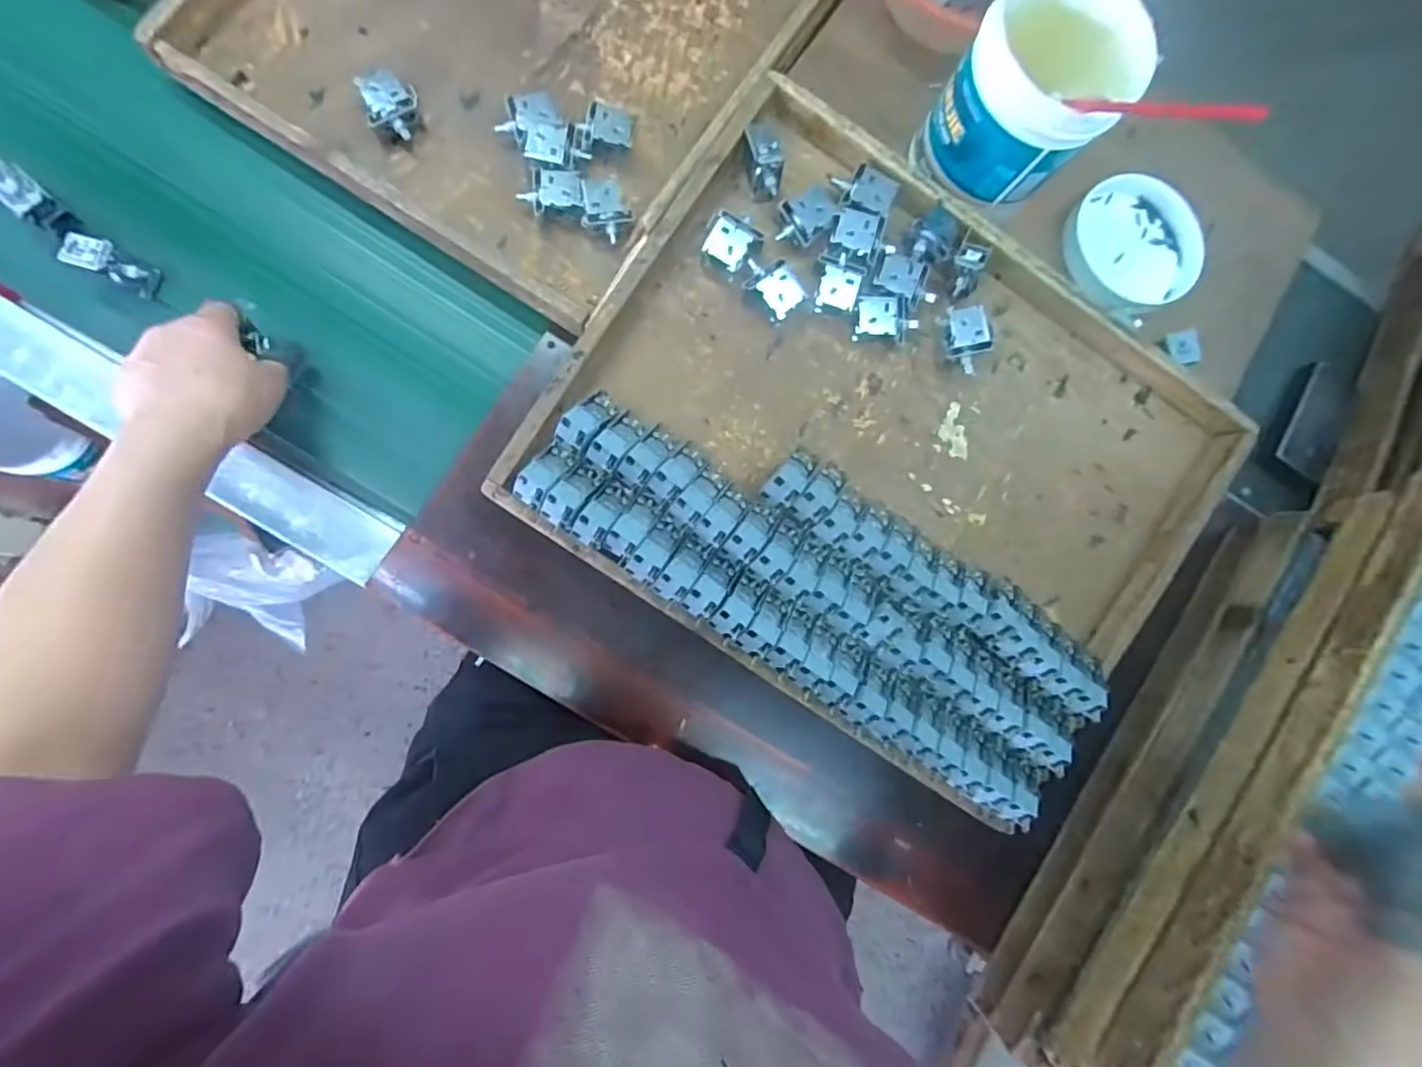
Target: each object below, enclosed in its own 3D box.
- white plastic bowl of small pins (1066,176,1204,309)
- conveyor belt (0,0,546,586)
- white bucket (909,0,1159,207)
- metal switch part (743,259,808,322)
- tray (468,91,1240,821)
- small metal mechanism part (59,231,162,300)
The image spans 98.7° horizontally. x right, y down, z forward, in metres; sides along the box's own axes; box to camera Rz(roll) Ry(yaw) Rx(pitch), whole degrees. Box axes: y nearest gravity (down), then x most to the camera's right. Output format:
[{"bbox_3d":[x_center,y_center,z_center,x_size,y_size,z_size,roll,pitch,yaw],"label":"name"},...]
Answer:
[{"bbox_3d":[0.383,-0.266,0.561,0.127,0.029,0.121,1,84,-8],"label":"white plastic bowl of small pins"},{"bbox_3d":[-0.564,-0.312,0.447,0.893,0.078,0.269,33,81,-4],"label":"conveyor belt"},{"bbox_3d":[0.242,-0.332,0.454,0.114,0.122,0.118,45,80,-2],"label":"white bucket"},{"bbox_3d":[0.047,-0.196,0.491,0.032,0.030,0.051,-42,91,-10],"label":"metal switch part"},{"bbox_3d":[0.153,-0.079,0.495,0.498,0.055,0.434,34,81,-4],"label":"tray"},{"bbox_3d":[-0.444,-0.200,0.454,0.009,0.056,0.025,10,82,24],"label":"small metal mechanism part"}]

